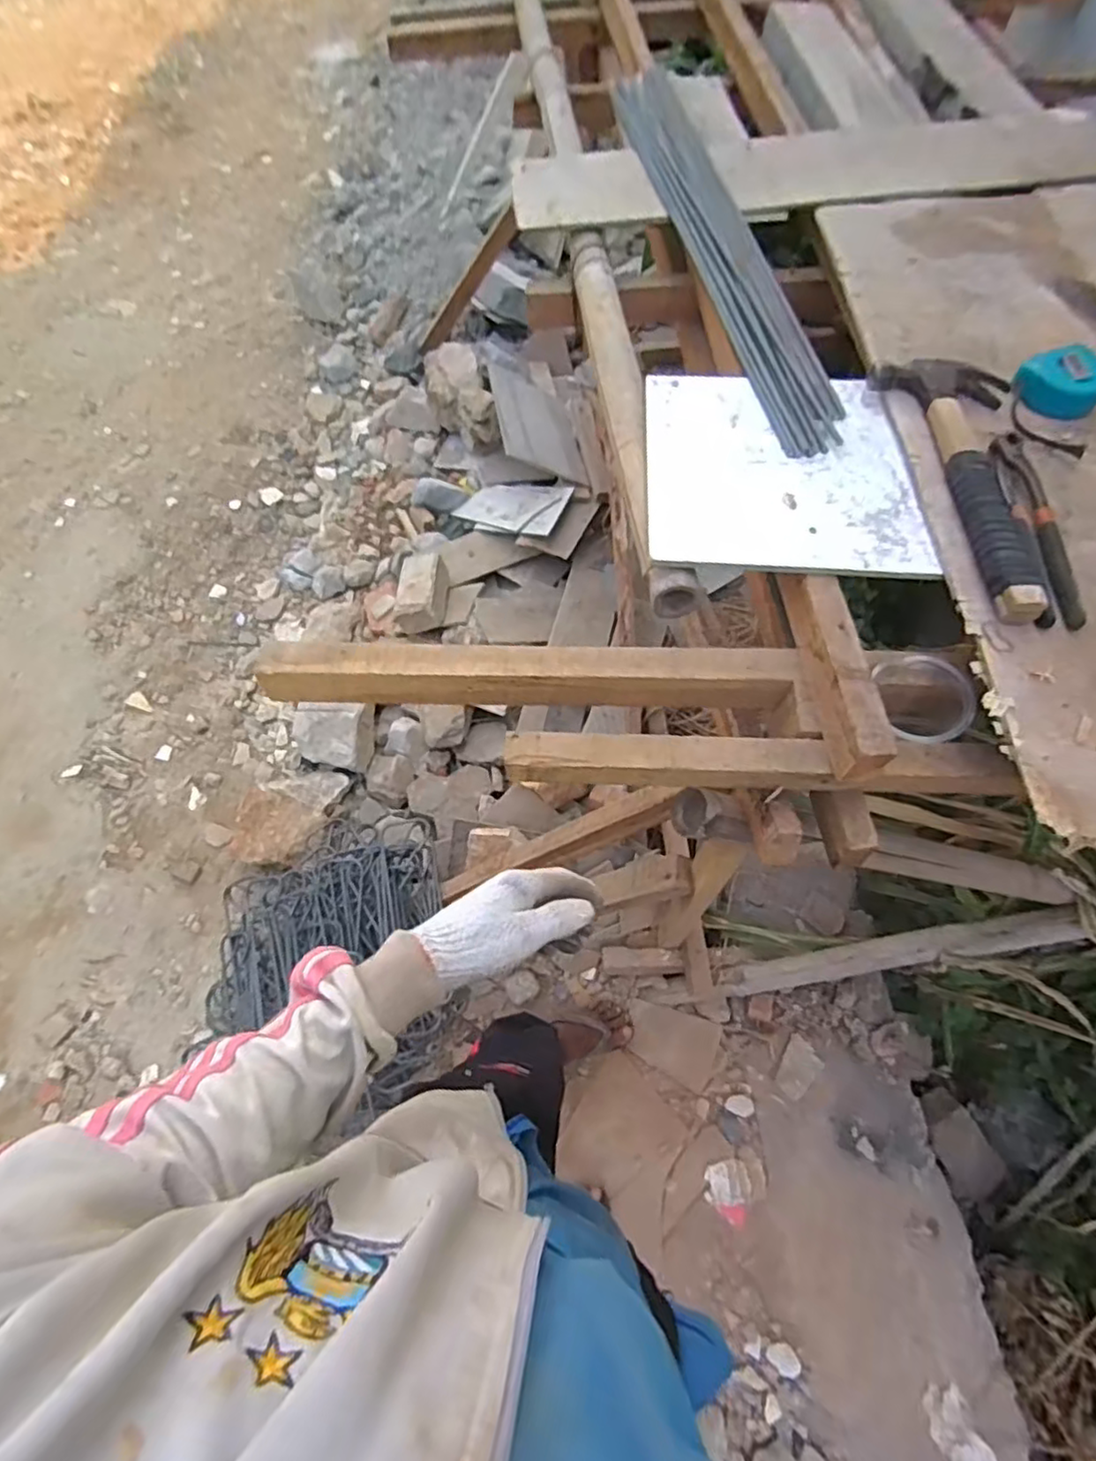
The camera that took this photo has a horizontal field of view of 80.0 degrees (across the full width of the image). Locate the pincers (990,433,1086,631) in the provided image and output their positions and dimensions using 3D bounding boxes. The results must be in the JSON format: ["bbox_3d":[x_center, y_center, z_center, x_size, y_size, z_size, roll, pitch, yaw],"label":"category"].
[{"bbox_3d":[0.453,-0.190,0.603,0.037,0.016,0.215,3,62,3],"label":"pincers"}]

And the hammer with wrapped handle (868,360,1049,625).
[{"bbox_3d":[0.429,-0.252,0.631,0.110,0.030,0.335,-7,62,-2],"label":"hammer with wrapped handle"}]

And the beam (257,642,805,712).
[{"bbox_3d":[-0.018,-0.056,0.646,0.521,0.050,0.054,0,62,1],"label":"beam"}]

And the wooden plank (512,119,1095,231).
[{"bbox_3d":[0.385,-0.825,0.956,0.866,0.018,0.227,-5,61,0],"label":"wooden plank"}]

